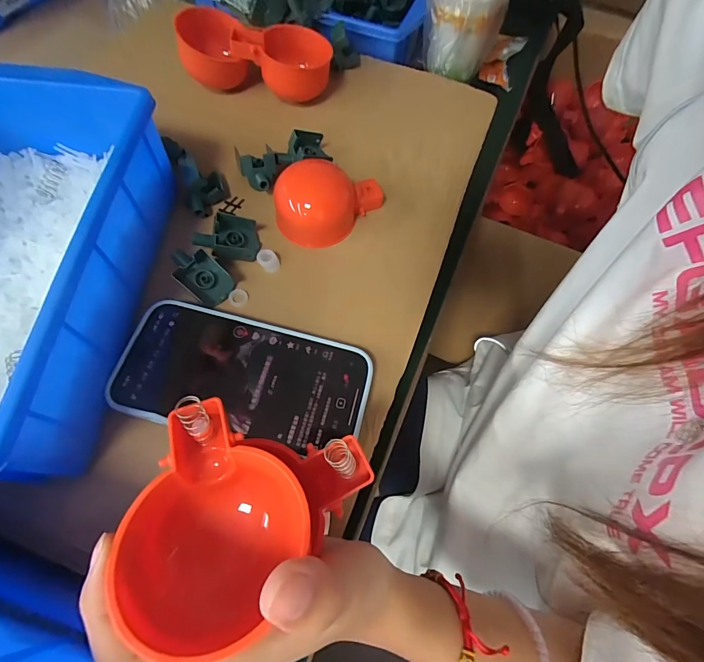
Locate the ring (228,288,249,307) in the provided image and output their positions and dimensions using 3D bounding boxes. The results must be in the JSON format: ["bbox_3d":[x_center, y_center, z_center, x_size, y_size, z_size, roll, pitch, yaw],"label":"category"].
[{"bbox_3d":[-0.079,-0.024,0.264,0.013,0.004,0.013,0,63,0],"label":"ring"}]

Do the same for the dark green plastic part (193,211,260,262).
[{"bbox_3d":[-0.089,-0.065,0.271,0.043,0.025,0.028,-17,64,-8],"label":"dark green plastic part"}]

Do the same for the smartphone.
[{"bbox_3d":[-0.065,0.026,0.232,0.147,0.014,0.071,10,64,5],"label":"smartphone"}]

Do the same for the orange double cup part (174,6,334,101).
[{"bbox_3d":[-0.082,-0.246,0.333,0.124,0.043,0.069,7,63,4],"label":"orange double cup part"}]

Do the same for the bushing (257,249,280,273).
[{"bbox_3d":[-0.061,-0.051,0.274,0.014,0.010,0.014,0,63,0],"label":"bushing"}]

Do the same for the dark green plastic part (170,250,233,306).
[{"bbox_3d":[-0.105,-0.039,0.262,0.045,0.011,0.027,44,70,-14],"label":"dark green plastic part"}]

